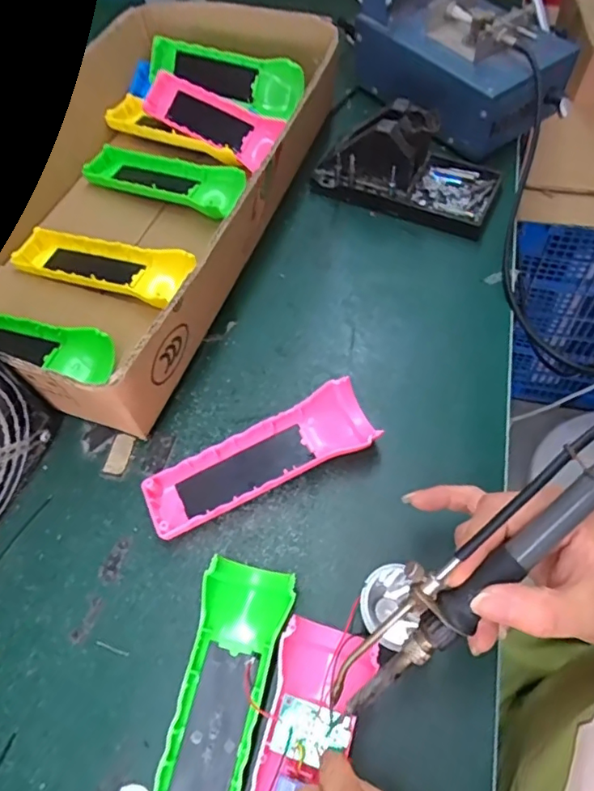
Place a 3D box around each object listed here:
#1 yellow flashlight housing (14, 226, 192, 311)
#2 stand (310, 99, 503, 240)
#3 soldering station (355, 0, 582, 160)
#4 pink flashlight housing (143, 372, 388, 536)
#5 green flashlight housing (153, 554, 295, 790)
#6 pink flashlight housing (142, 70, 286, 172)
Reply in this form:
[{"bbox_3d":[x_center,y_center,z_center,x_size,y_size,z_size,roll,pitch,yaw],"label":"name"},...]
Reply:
[{"bbox_3d":[-0.160,-0.105,0.444,0.152,0.032,0.050,20,63,13],"label":"yellow flashlight housing"},{"bbox_3d":[0.098,-0.205,0.467,0.152,0.073,0.074,21,63,14],"label":"stand"},{"bbox_3d":[0.155,-0.340,0.498,0.128,0.121,0.206,-32,64,-15],"label":"soldering station"},{"bbox_3d":[-0.022,0.044,0.358,0.153,0.028,0.049,-26,62,-12],"label":"pink flashlight housing"},{"bbox_3d":[-0.040,0.169,0.288,0.047,0.027,0.154,9,61,7],"label":"green flashlight housing"},{"bbox_3d":[-0.082,-0.261,0.509,0.146,0.021,0.044,32,104,14],"label":"pink flashlight housing"}]

